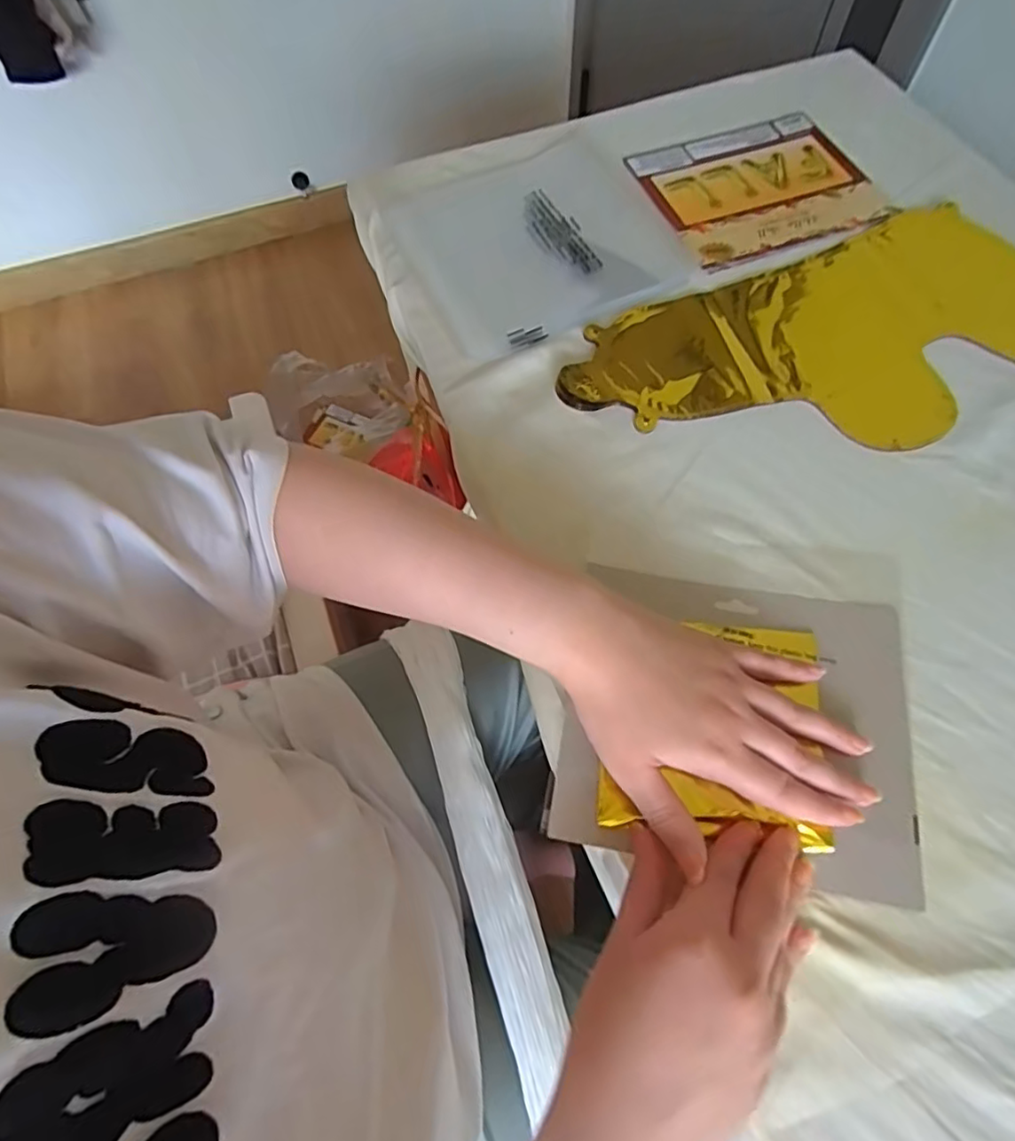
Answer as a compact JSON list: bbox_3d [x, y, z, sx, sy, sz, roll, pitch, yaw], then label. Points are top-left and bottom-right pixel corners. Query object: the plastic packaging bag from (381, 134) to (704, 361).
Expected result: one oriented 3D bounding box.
[{"bbox_3d":[0.027,-0.282,0.524,0.212,0.006,0.208,-25,66,-8],"label":"plastic packaging bag"}]

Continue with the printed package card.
[{"bbox_3d":[0.226,-0.336,0.543,0.183,0.007,0.174,-17,65,-5],"label":"printed package card"}]

